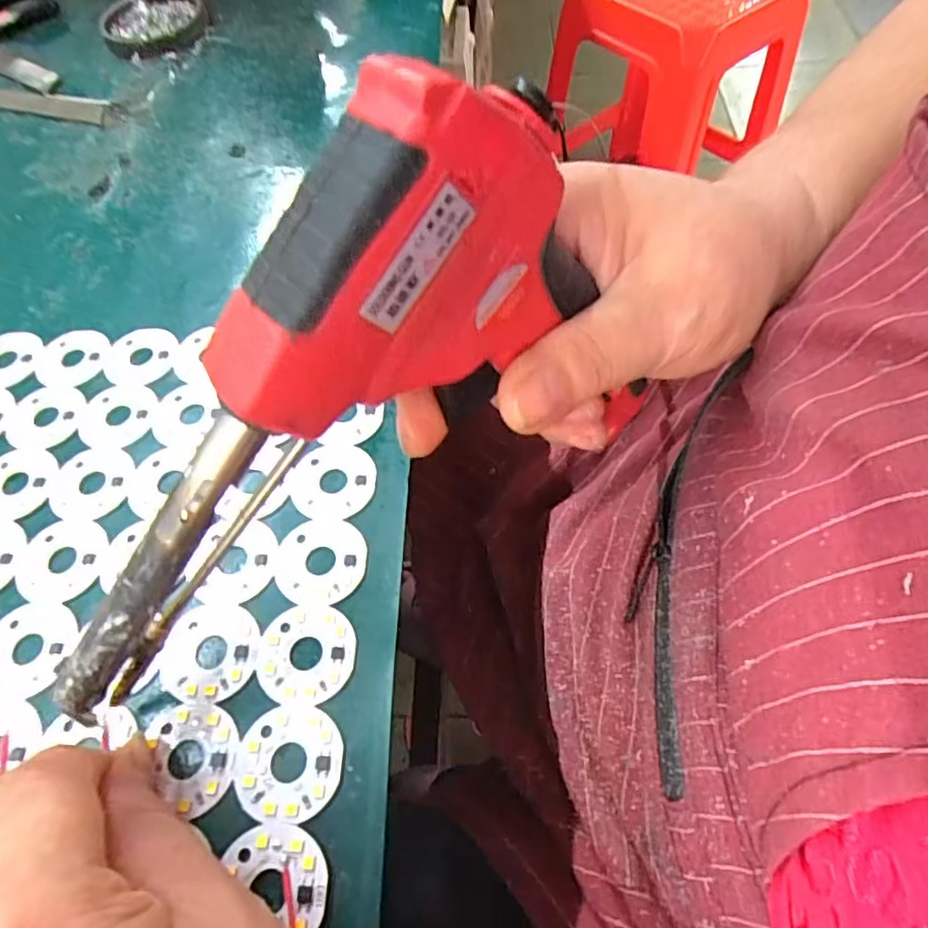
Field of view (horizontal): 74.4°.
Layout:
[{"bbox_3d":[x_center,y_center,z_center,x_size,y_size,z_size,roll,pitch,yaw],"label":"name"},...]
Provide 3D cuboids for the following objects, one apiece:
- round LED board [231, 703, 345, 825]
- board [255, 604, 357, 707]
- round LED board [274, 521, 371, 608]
[{"bbox_3d":[-0.051,0.085,0.175,0.031,0.004,0.030,-2,59,3],"label":"round LED board"},{"bbox_3d":[-0.050,0.059,0.190,0.031,0.004,0.030,-2,59,3],"label":"board"},{"bbox_3d":[-0.049,0.032,0.206,0.031,0.004,0.030,-2,59,3],"label":"round LED board"}]

